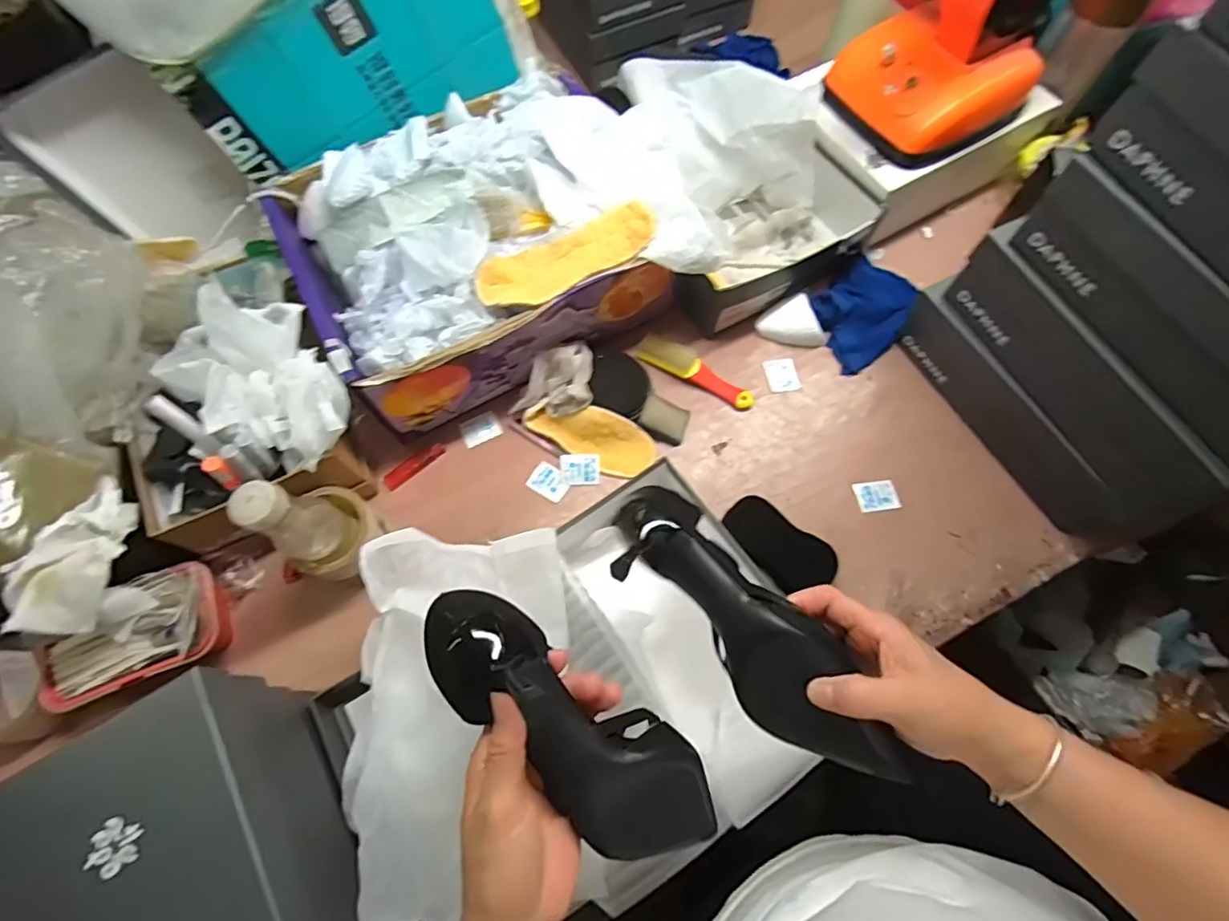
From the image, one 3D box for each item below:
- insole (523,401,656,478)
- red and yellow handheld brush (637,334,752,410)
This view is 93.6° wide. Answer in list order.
[{"bbox_3d":[-0.026,-0.033,0.683,0.154,0.015,0.065,28,99,-3],"label":"insole"},{"bbox_3d":[0.103,-0.112,0.719,0.153,0.023,0.035,26,71,10],"label":"red and yellow handheld brush"}]

